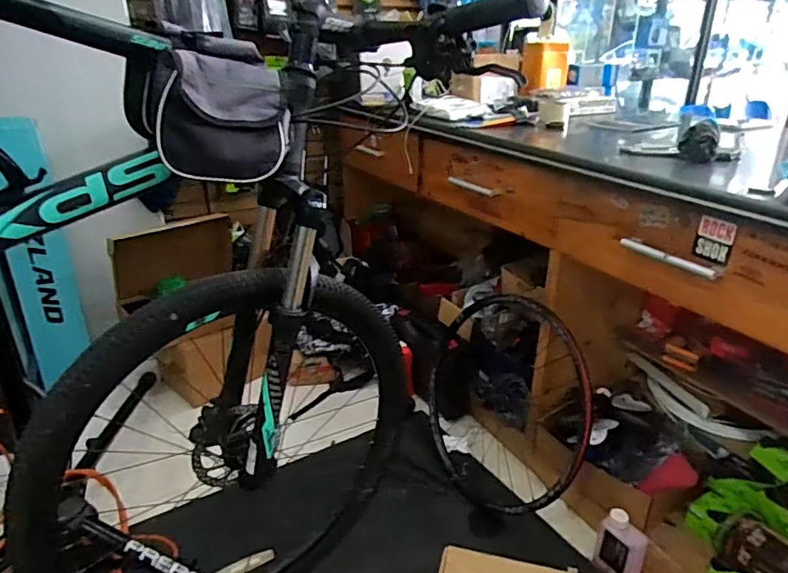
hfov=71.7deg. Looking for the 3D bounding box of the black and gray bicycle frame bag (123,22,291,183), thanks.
[{"bbox_3d":[-0.221,-0.217,0.660,0.168,0.151,0.113,-13,28,-28],"label":"black and gray bicycle frame bag"}]

